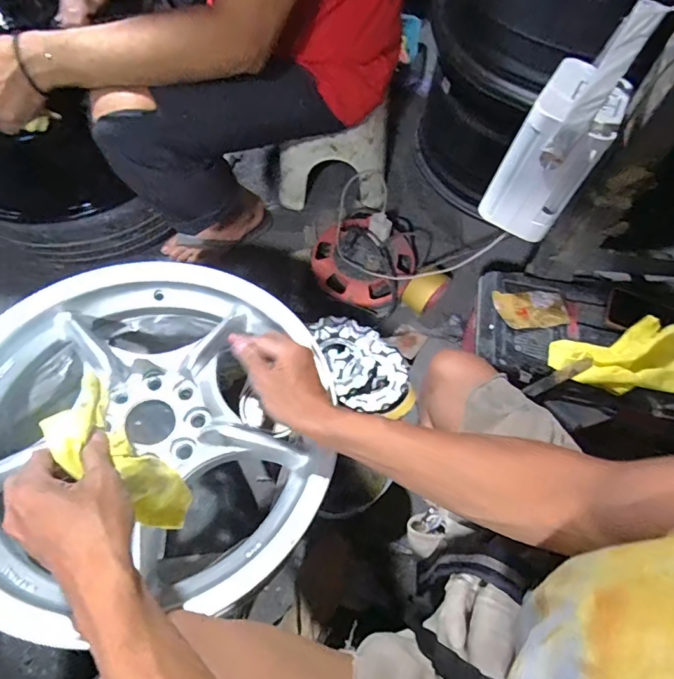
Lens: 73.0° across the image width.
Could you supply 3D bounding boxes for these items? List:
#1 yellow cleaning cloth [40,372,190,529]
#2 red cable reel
[{"bbox_3d":[-0.189,0.111,0.408,0.057,0.062,0.157,-45,103,-20],"label":"yellow cleaning cloth"},{"bbox_3d":[0.050,-0.158,0.909,0.198,0.100,0.184,1,64,-1],"label":"red cable reel"}]

